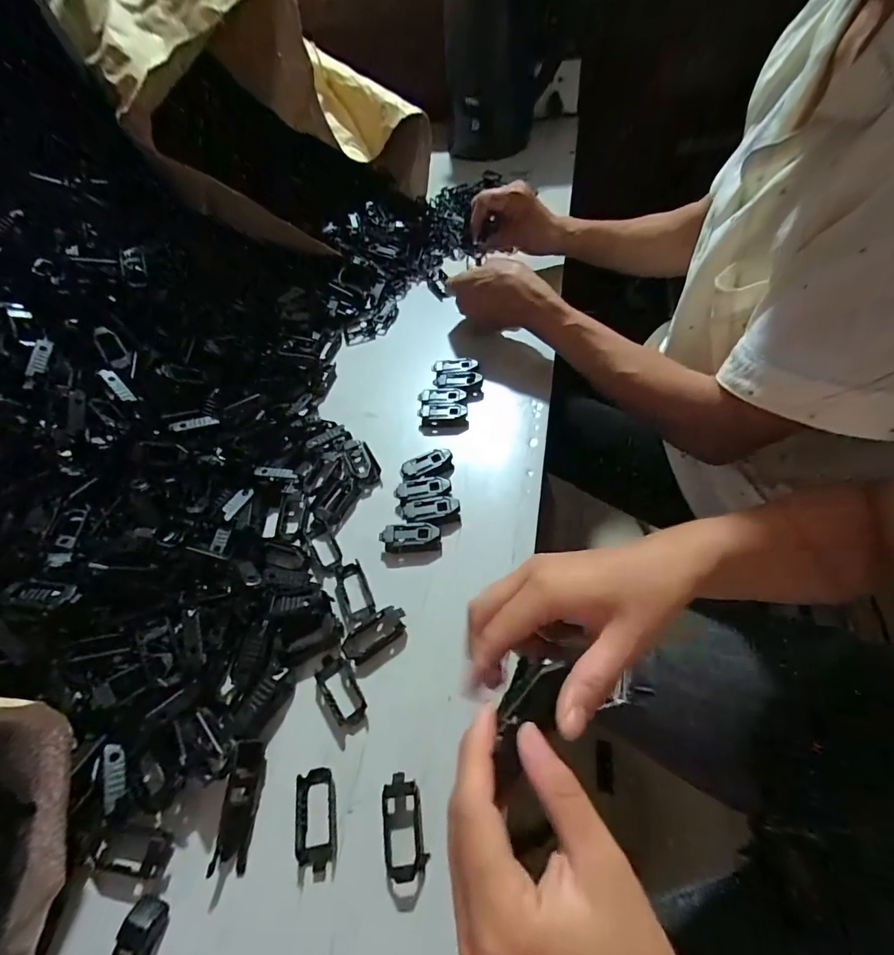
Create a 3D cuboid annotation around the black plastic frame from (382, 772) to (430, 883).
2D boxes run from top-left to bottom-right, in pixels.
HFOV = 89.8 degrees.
[{"bbox_3d":[-0.027,0.206,0.266,0.024,0.013,0.049,-14,55,-3],"label":"black plastic frame"}]

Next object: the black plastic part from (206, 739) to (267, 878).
[{"bbox_3d":[-0.131,0.206,0.282,0.027,0.012,0.068,18,56,-22],"label":"black plastic part"}]

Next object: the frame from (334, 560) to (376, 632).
[{"bbox_3d":[-0.075,0.092,0.358,0.026,0.007,0.050,-23,56,-9],"label":"frame"}]

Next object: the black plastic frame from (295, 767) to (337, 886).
[{"bbox_3d":[-0.080,0.211,0.275,0.023,0.006,0.055,-12,55,-2],"label":"black plastic frame"}]

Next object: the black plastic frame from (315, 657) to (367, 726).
[{"bbox_3d":[-0.074,0.151,0.316,0.024,0.005,0.043,-33,58,-16],"label":"black plastic frame"}]

